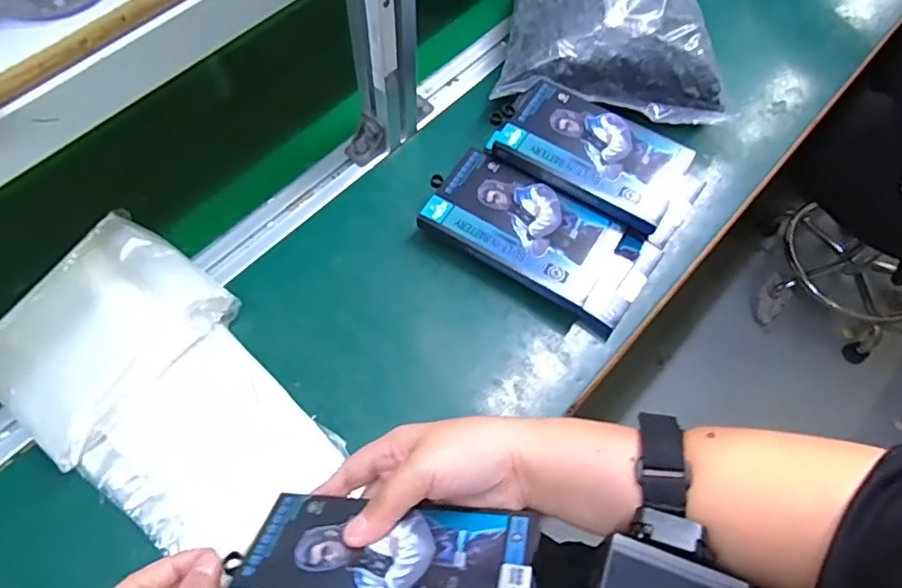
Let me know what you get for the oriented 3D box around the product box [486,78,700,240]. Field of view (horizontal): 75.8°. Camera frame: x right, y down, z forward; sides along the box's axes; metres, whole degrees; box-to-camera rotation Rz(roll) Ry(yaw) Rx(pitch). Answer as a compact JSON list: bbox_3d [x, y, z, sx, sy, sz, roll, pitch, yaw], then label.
[{"bbox_3d":[0.133,-0.134,0.547,0.168,0.021,0.096,31,68,12],"label":"product box"}]

